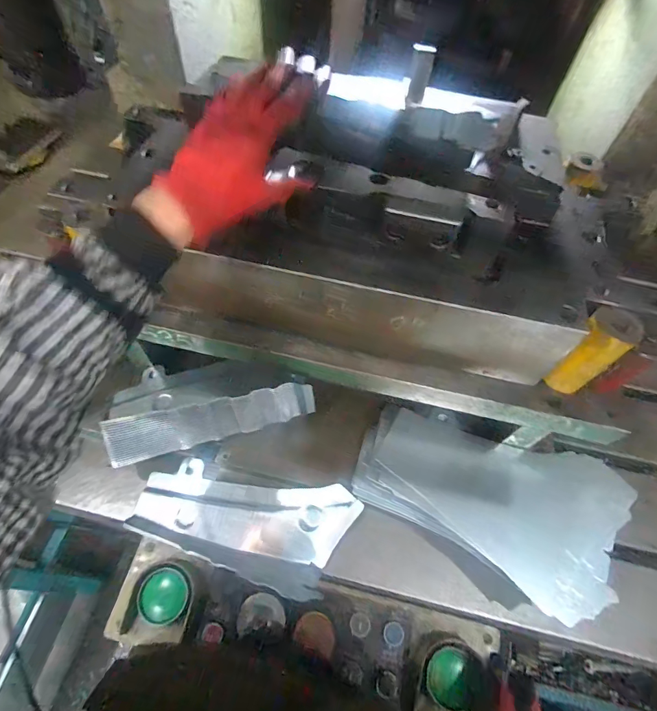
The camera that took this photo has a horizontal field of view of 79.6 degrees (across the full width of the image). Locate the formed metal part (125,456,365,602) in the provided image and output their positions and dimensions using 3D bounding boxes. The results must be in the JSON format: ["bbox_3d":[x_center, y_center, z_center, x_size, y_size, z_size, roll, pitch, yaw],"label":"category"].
[{"bbox_3d":[-0.120,0.236,0.575,0.307,0.040,0.150,16,59,8],"label":"formed metal part"}]

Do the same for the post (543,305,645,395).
[{"bbox_3d":[0.294,0.004,0.455,0.046,0.131,0.049,1,58,-1],"label":"post"}]

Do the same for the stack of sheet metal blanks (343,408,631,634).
[{"bbox_3d":[0.224,0.187,0.558,0.360,0.042,0.216,26,67,13],"label":"stack of sheet metal blanks"}]

